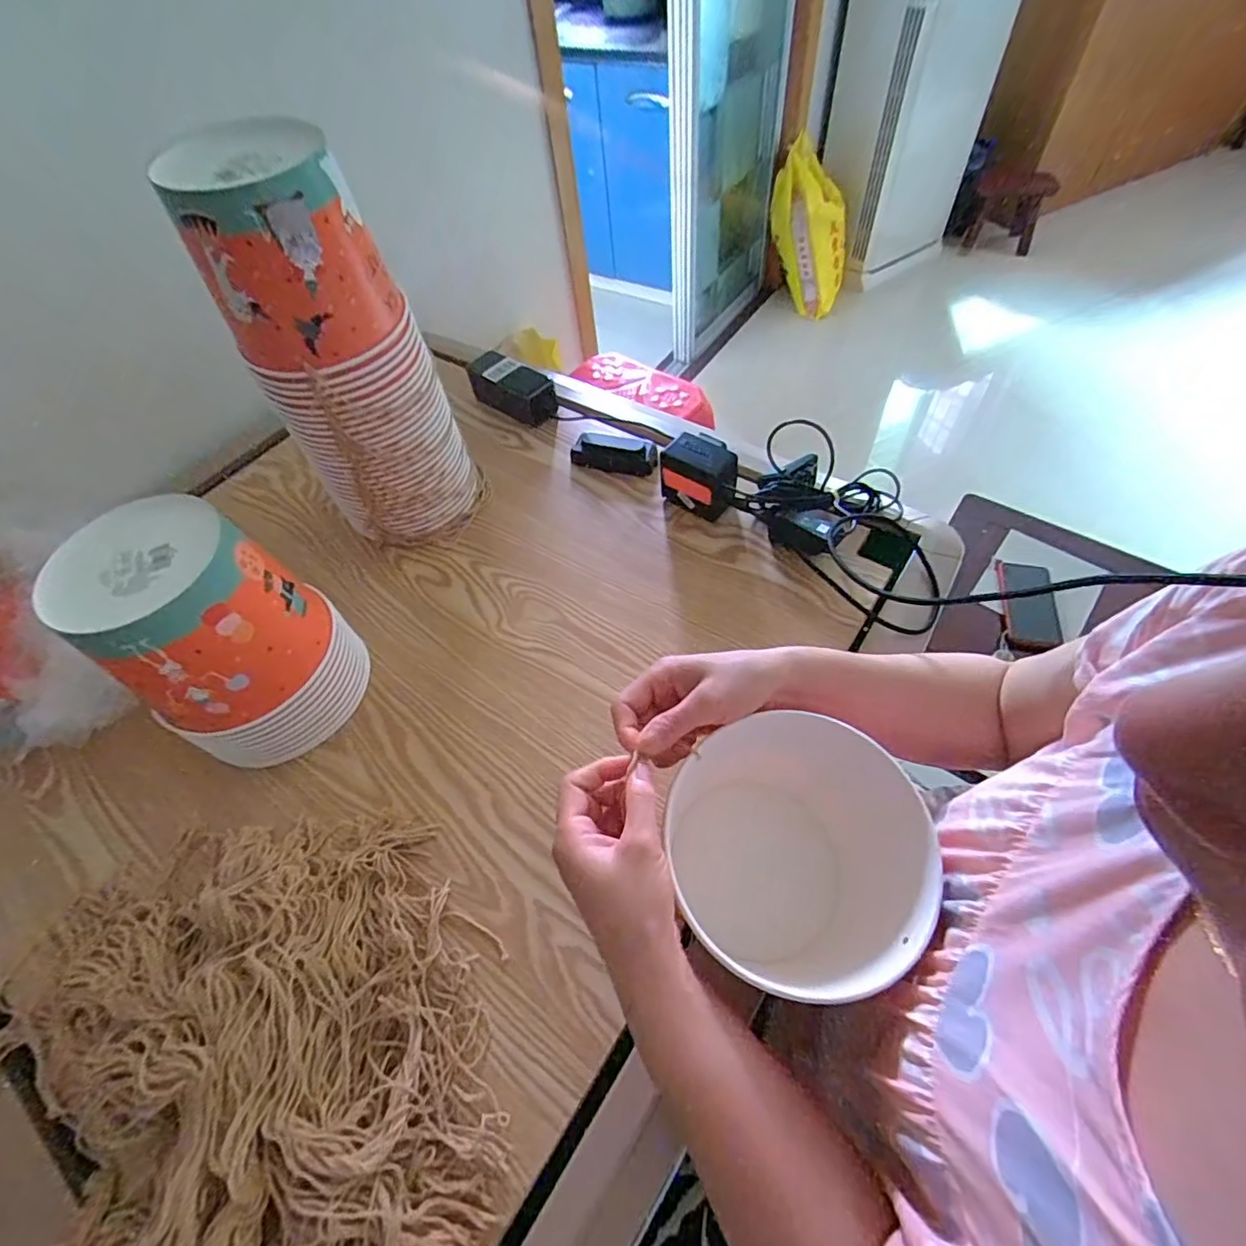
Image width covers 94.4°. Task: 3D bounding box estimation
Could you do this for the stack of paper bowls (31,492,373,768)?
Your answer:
[{"bbox_3d":[-0.338,0.013,0.500,0.145,0.201,0.157,29,63,22],"label":"stack of paper bowls"}]

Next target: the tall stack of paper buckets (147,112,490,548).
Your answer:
[{"bbox_3d":[-0.272,-0.255,0.586,0.159,0.358,0.162,-27,58,-13],"label":"tall stack of paper buckets"}]

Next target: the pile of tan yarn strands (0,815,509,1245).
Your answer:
[{"bbox_3d":[-0.252,0.282,0.393,0.291,0.061,0.356,-35,60,-18],"label":"pile of tan yarn strands"}]

